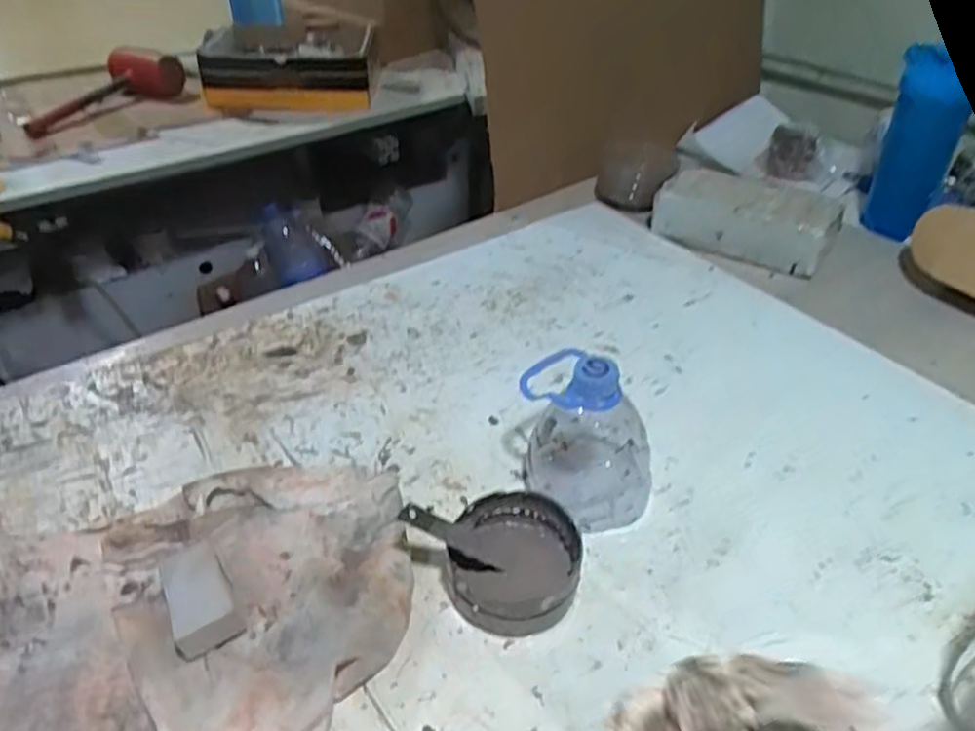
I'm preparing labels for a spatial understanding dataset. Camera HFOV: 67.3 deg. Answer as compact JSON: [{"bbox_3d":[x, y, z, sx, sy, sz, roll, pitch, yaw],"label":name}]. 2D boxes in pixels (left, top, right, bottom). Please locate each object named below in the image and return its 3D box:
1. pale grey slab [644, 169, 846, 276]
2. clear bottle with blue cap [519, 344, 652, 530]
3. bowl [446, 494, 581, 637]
[{"bbox_3d":[0.306,-0.176,0.878,0.203,0.063,0.079,20,43,23],"label":"pale grey slab"},{"bbox_3d":[0.078,0.048,0.546,0.094,0.130,0.084,7,39,9],"label":"clear bottle with blue cap"},{"bbox_3d":[0.018,0.133,0.503,0.089,0.035,0.092,0,39,0],"label":"bowl"}]

